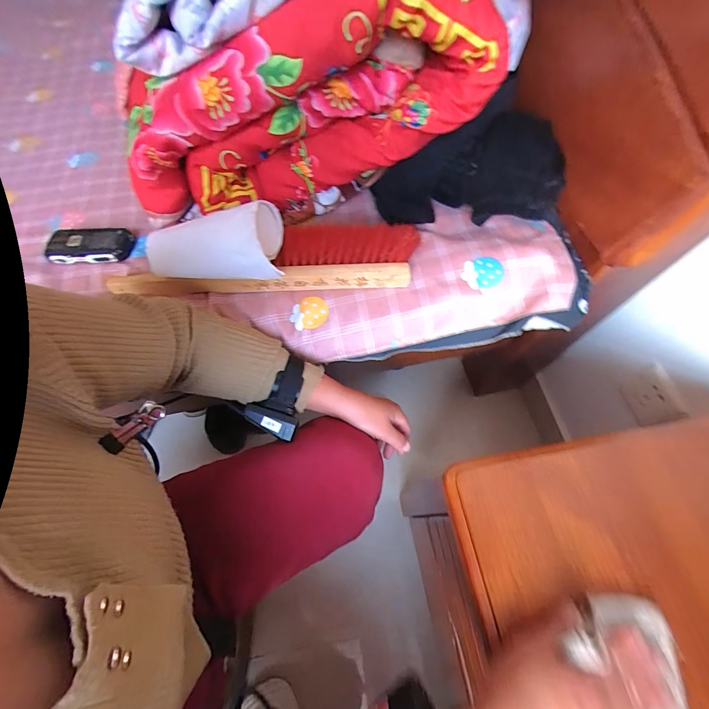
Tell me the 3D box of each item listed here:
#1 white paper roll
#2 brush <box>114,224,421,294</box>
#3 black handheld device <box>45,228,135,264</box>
[{"bbox_3d":[-0.174,-0.135,0.411,0.167,0.060,0.086,-4,63,13],"label":"white paper roll"},{"bbox_3d":[-0.121,-0.122,0.441,0.403,0.045,0.089,-4,64,-2],"label":"brush"},{"bbox_3d":[-0.372,-0.154,0.478,0.115,0.013,0.050,-4,64,-2],"label":"black handheld device"}]

